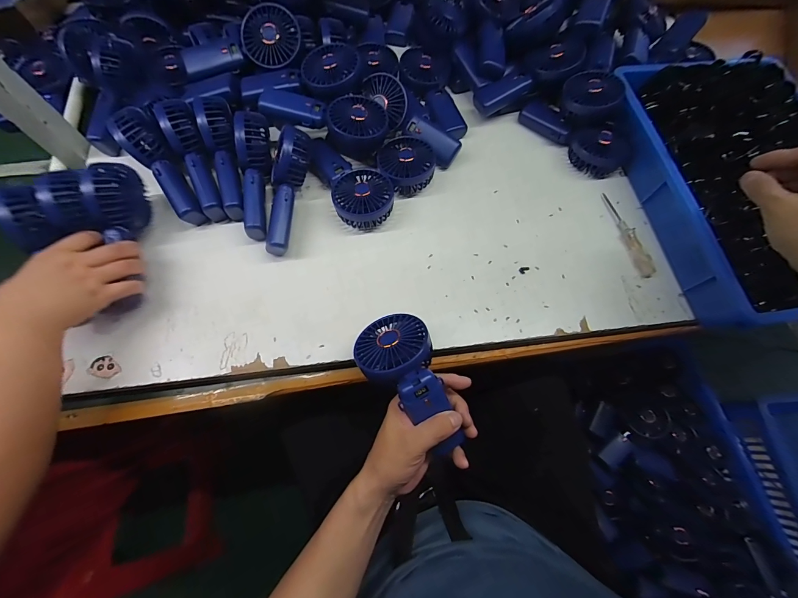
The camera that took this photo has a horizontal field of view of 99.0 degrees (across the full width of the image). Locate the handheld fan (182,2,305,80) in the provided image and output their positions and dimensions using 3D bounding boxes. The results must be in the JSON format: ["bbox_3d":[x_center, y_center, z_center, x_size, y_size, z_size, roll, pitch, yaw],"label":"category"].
[{"bbox_3d":[-0.237,-0.378,0.511,0.182,0.031,0.087,-13,97,3],"label":"handheld fan"}]

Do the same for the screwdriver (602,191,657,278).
[{"bbox_3d":[0.341,-0.101,0.503,0.019,0.020,0.142,-9,69,-4],"label":"screwdriver"}]

